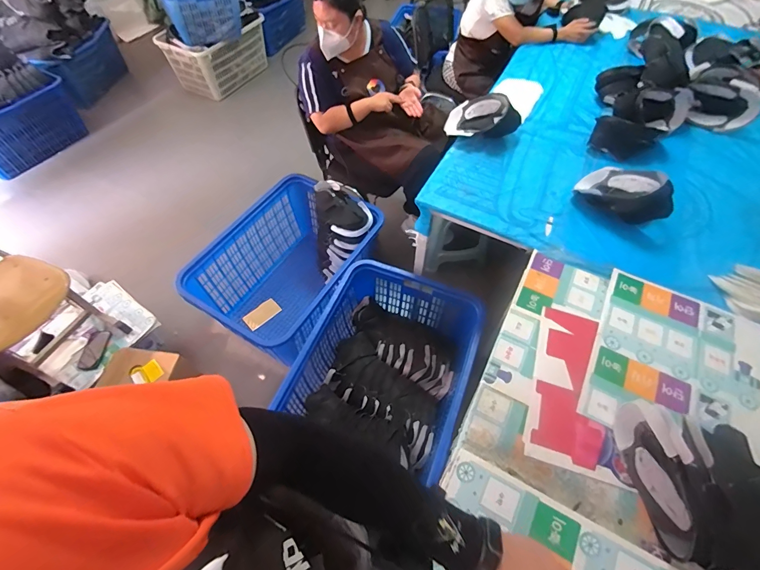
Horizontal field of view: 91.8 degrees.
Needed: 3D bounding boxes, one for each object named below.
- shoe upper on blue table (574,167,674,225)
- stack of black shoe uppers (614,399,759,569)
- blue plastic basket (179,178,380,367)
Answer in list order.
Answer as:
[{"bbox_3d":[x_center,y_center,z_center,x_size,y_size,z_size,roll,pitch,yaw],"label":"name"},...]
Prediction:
[{"bbox_3d":[0.794,-0.306,1.171,0.180,0.135,0.275,-35,63,-20],"label":"shoe upper on blue table"},{"bbox_3d":[0.625,0.375,0.705,0.179,0.193,0.284,-2,57,-1],"label":"stack of black shoe uppers"},{"bbox_3d":[-0.396,-0.063,1.758,0.583,0.414,0.802,27,61,17],"label":"blue plastic basket"}]

